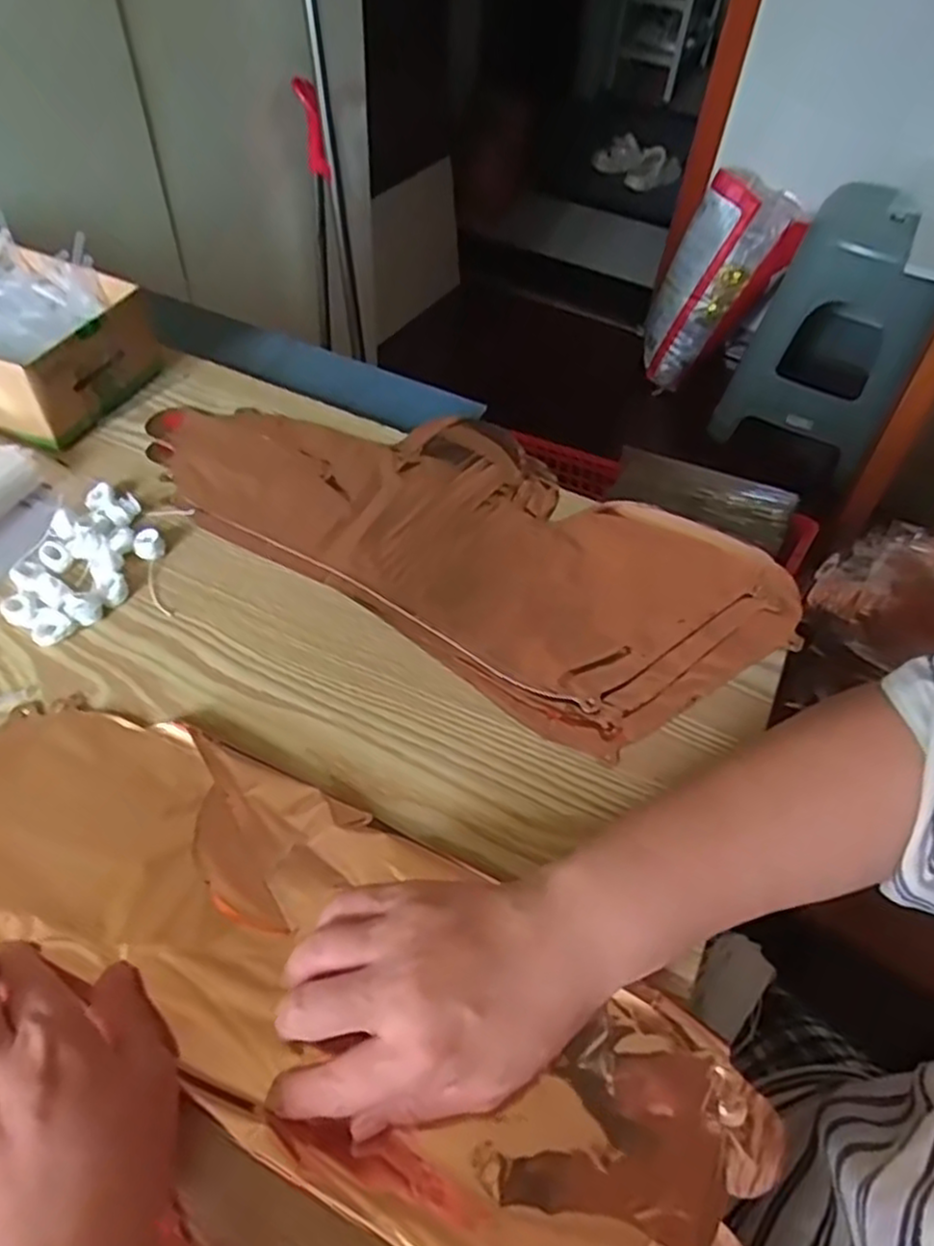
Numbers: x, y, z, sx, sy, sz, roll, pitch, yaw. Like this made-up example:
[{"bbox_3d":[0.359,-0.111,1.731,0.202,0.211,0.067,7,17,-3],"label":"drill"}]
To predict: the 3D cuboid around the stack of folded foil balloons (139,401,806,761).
[{"bbox_3d":[-0.006,-0.068,0.530,0.439,0.030,0.215,30,56,19],"label":"stack of folded foil balloons"}]

